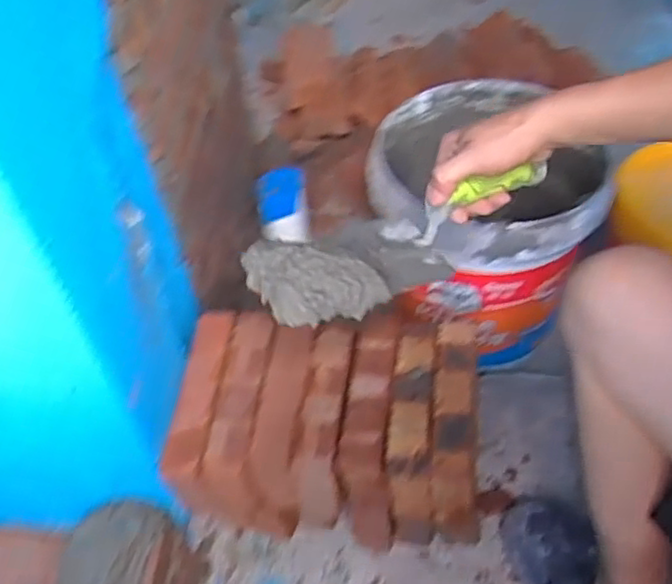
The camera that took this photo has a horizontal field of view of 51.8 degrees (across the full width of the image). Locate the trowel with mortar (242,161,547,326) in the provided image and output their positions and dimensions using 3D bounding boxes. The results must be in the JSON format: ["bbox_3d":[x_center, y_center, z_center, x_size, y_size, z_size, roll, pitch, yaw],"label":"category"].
[{"bbox_3d":[0.059,-0.058,0.647,0.283,0.075,0.092,-23,51,-23],"label":"trowel with mortar"}]

